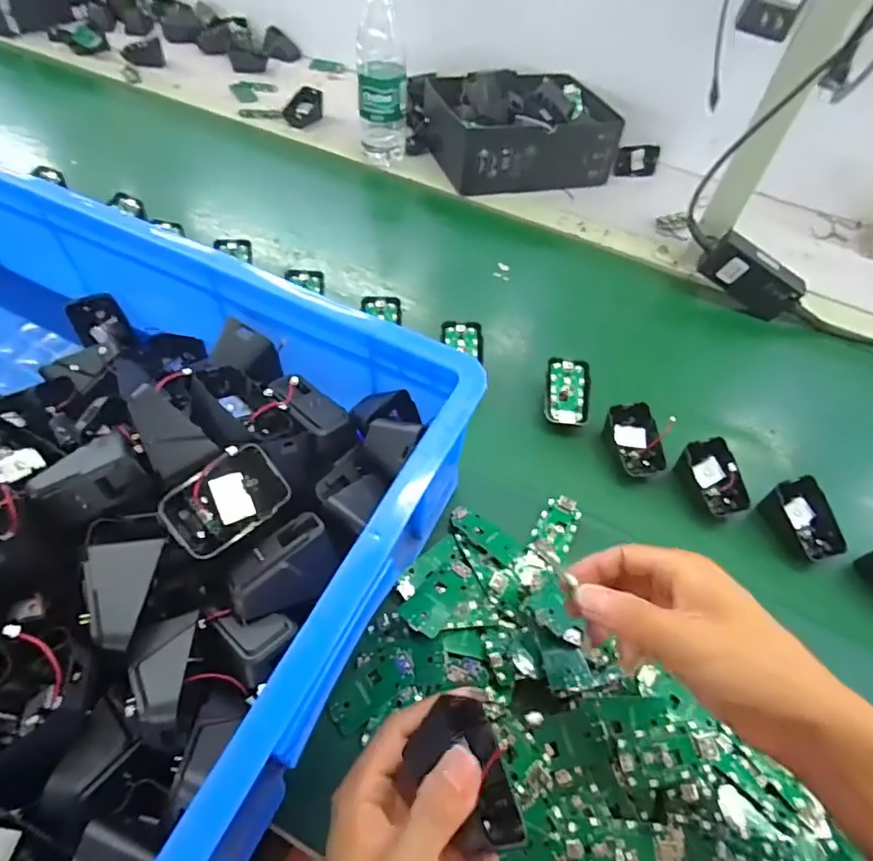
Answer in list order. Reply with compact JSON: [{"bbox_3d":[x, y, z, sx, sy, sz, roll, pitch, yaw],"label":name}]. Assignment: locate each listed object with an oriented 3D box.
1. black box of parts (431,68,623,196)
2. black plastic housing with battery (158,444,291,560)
[{"bbox_3d":[0.128,-0.446,0.797,0.250,0.087,0.192,-15,56,-16],"label":"black box of parts"},{"bbox_3d":[-0.127,0.042,0.327,0.070,0.020,0.046,-43,95,-23],"label":"black plastic housing with battery"}]

